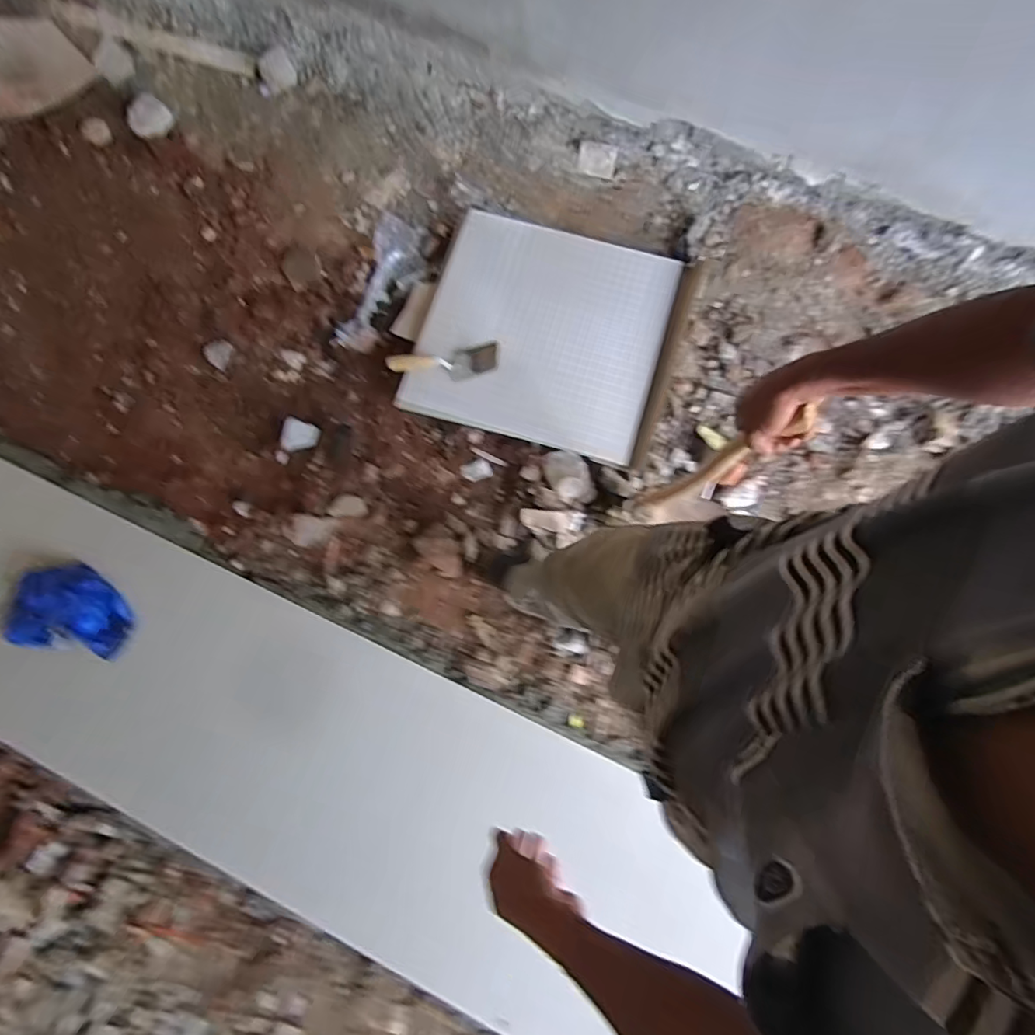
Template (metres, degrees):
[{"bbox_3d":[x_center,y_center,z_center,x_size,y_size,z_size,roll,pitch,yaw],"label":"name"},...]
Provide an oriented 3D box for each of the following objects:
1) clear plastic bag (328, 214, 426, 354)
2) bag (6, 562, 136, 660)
[{"bbox_3d":[-0.390,-0.655,1.525,0.160,0.070,0.406,24,81,8],"label":"clear plastic bag"},{"bbox_3d":[-1.102,0.220,1.324,0.298,0.070,0.203,11,79,3],"label":"bag"}]

